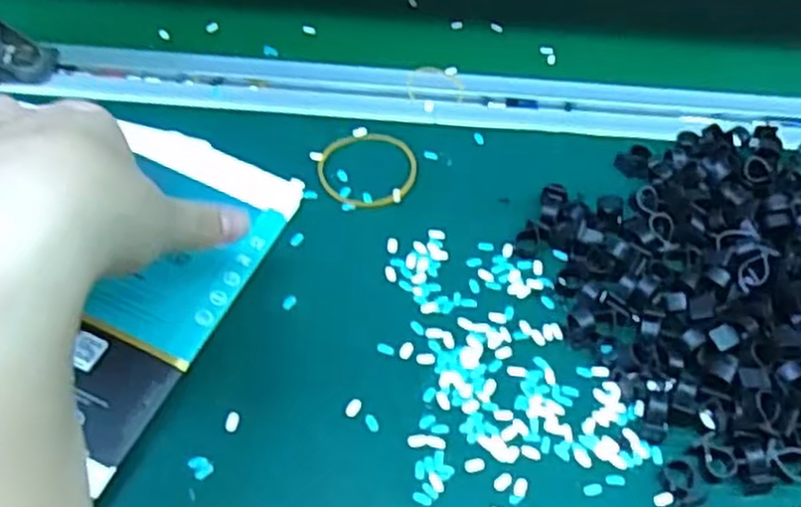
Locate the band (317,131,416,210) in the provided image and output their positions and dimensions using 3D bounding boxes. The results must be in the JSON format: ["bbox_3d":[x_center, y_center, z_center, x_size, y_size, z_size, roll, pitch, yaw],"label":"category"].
[{"bbox_3d":[-0.016,-0.042,0.385,0.049,0.004,0.048,1,53,-2],"label":"band"}]

